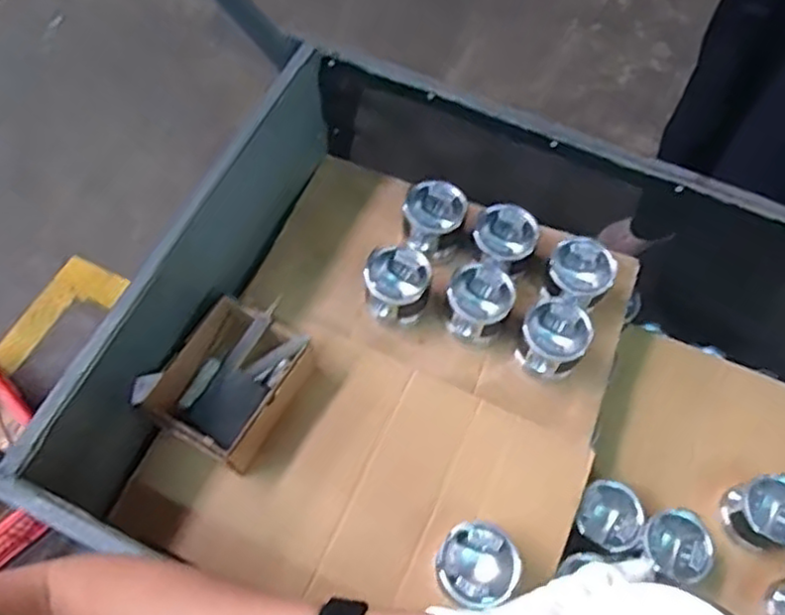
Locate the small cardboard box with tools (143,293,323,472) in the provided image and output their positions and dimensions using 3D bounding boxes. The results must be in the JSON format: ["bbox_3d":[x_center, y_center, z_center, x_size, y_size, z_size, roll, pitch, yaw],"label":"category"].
[{"bbox_3d":[-0.225,0.112,0.968,0.156,0.095,0.212,28,66,12],"label":"small cardboard box with tools"}]

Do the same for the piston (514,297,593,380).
[{"bbox_3d":[0.238,0.050,1.013,0.093,0.102,0.094,1,64,-1],"label":"piston"}]

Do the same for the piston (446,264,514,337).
[{"bbox_3d":[0.130,-0.001,1.043,0.093,0.109,0.093,1,64,-1],"label":"piston"}]

